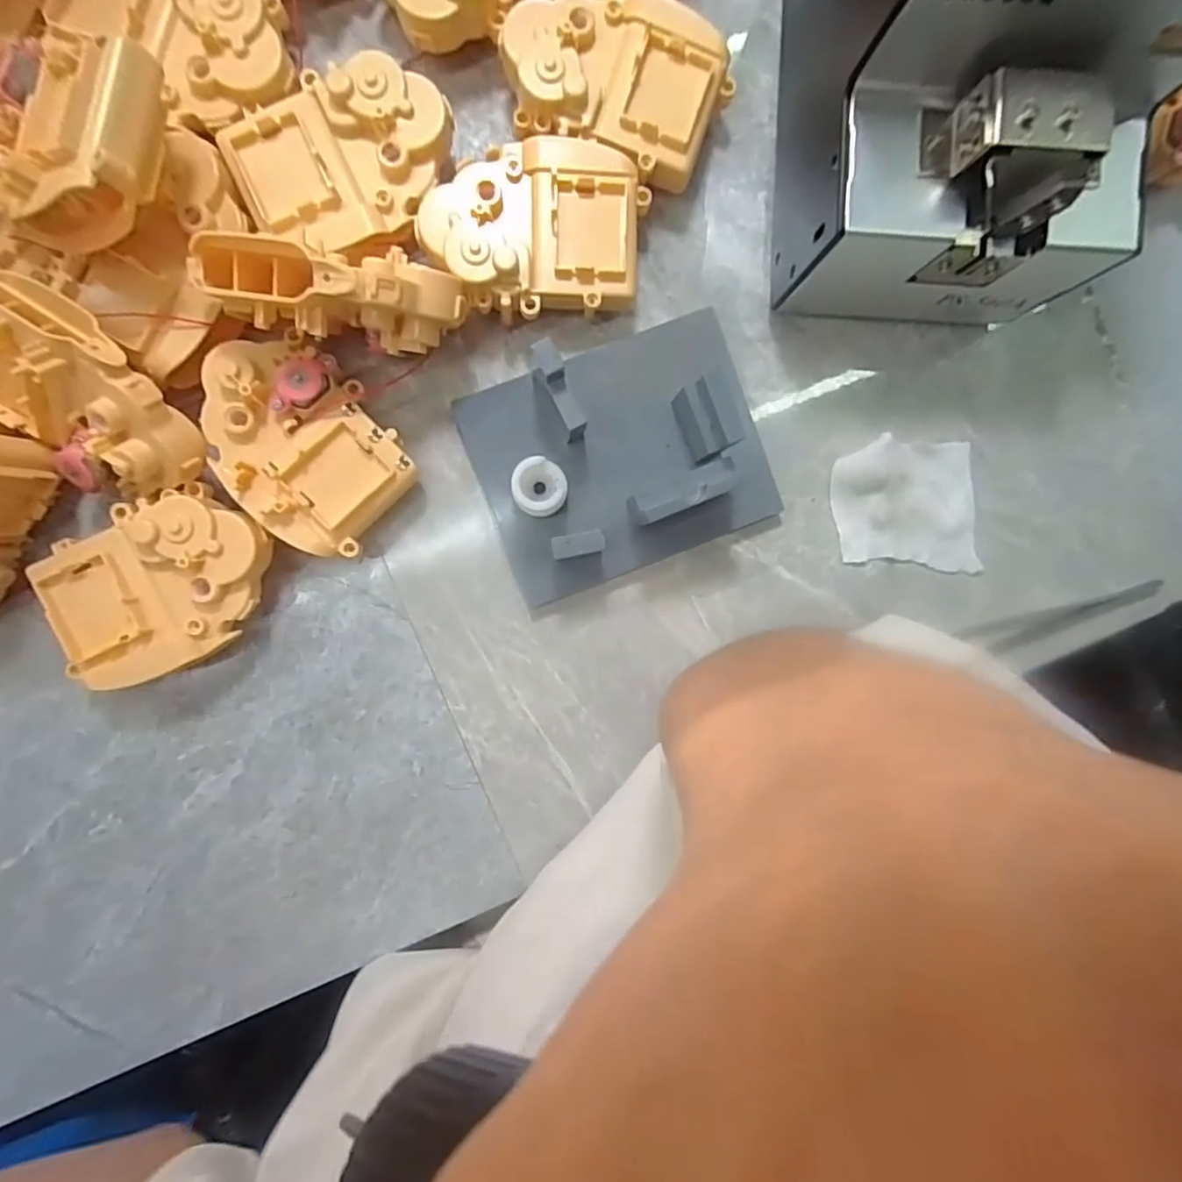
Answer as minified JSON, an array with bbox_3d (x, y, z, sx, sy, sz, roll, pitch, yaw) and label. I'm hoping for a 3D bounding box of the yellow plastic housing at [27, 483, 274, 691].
[{"bbox_3d":[-0.193,-0.003,0.289,0.096,0.037,0.071,-22,93,-3],"label":"yellow plastic housing"}]

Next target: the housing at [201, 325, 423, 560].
[{"bbox_3d":[-0.134,-0.069,0.291,0.097,0.038,0.072,40,89,-4],"label":"housing"}]

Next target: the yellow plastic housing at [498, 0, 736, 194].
[{"bbox_3d":[0.011,-0.238,0.295,0.099,0.036,0.075,20,90,-5],"label":"yellow plastic housing"}]

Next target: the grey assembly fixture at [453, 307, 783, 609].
[{"bbox_3d":[0.016,-0.065,0.301,0.137,0.042,0.108,-21,93,-3],"label":"grey assembly fixture"}]

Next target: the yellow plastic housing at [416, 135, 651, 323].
[{"bbox_3d":[-0.026,-0.167,0.291,0.098,0.030,0.074,-4,92,-4],"label":"yellow plastic housing"}]

